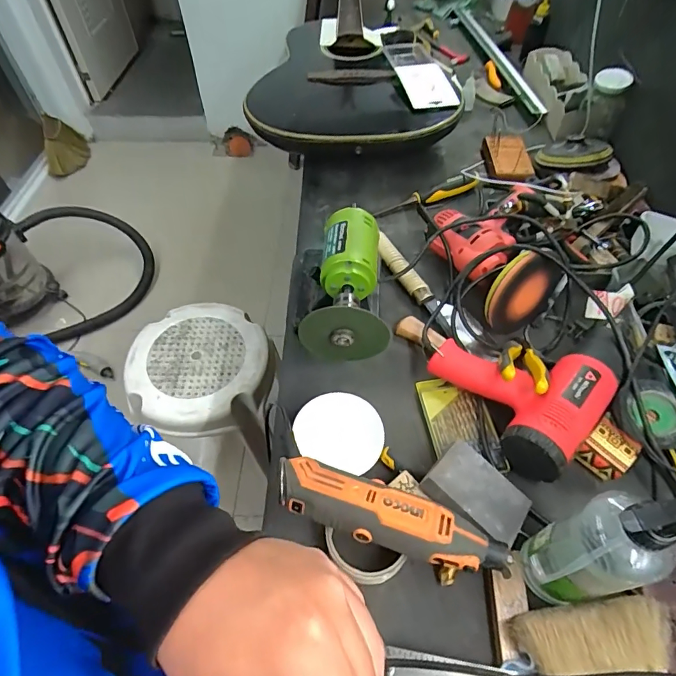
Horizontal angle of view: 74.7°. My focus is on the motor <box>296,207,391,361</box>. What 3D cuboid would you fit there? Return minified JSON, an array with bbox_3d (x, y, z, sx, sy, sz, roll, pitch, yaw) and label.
[{"bbox_3d":[0.001,-0.068,0.585,0.108,0.119,0.208,-1,54,-2],"label":"motor"}]

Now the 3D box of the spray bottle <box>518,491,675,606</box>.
[{"bbox_3d":[0.219,0.163,0.354,0.074,0.233,0.066,-22,57,-16],"label":"spray bottle"}]

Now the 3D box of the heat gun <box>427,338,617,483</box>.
[{"bbox_3d":[0.217,0.052,0.533,0.151,0.064,0.188,-38,63,-25],"label":"heat gun"}]

